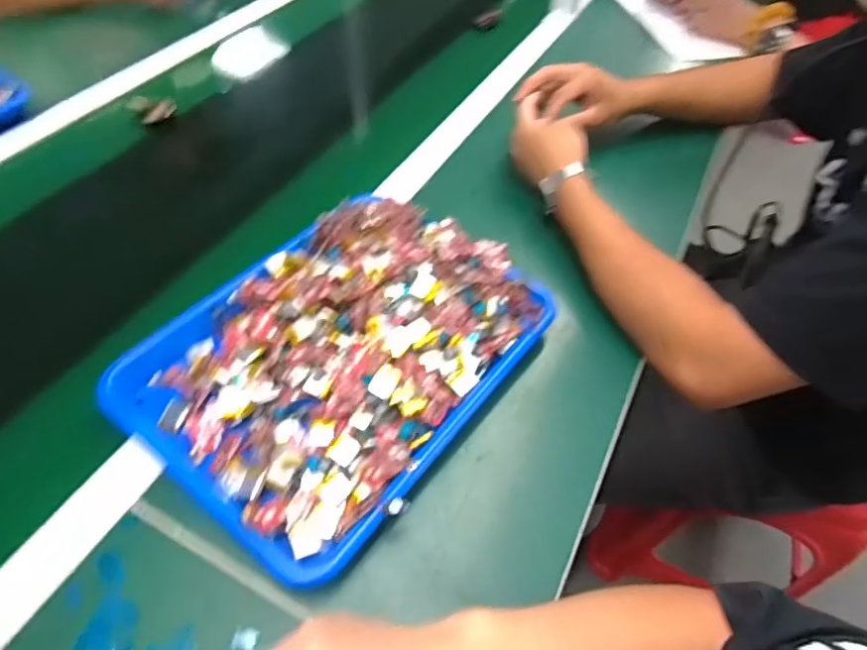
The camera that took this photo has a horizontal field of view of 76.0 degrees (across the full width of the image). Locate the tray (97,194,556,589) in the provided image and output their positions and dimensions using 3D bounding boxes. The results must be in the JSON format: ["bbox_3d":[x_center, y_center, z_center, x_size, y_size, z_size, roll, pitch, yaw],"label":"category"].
[{"bbox_3d":[-0.077,0.014,0.481,0.256,0.050,0.332,34,57,20],"label":"tray"}]

